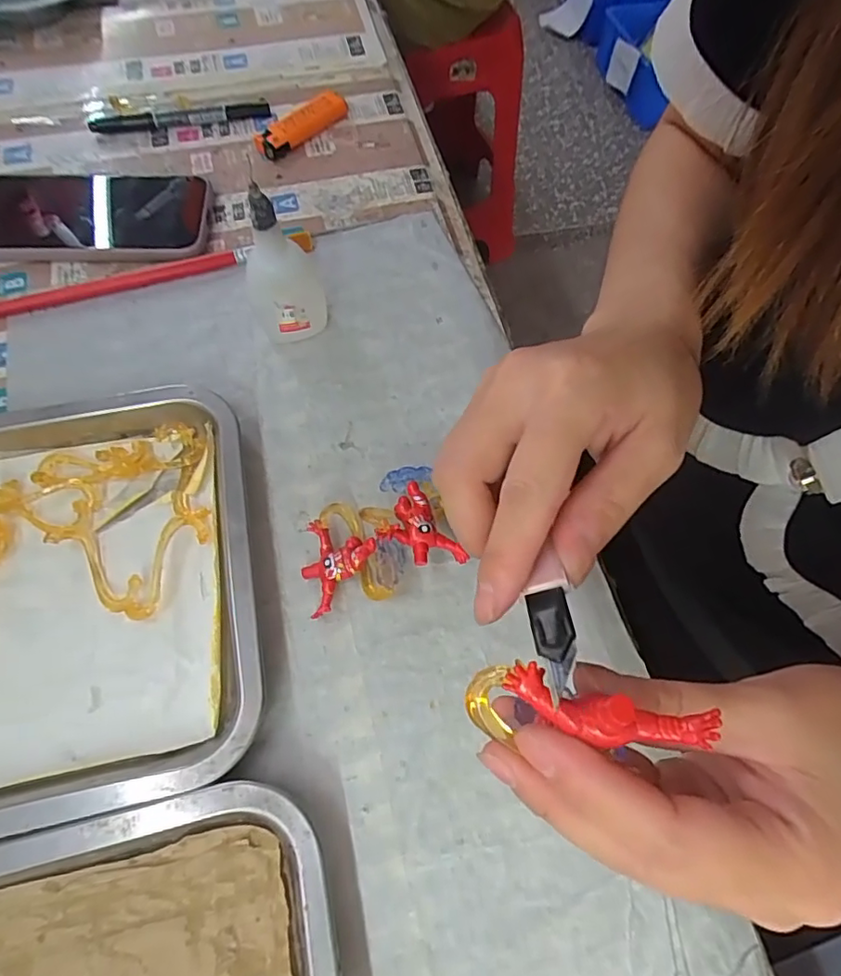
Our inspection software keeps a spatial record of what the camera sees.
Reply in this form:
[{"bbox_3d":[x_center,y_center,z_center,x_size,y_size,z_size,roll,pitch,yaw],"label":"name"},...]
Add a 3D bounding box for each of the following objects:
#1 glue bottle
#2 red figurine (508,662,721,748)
[{"bbox_3d":[-0.081,-0.126,0.317,0.041,0.102,0.025,-21,67,-9],"label":"glue bottle"},{"bbox_3d":[0.046,0.054,0.131,0.049,0.014,0.014,12,66,8],"label":"red figurine"}]

